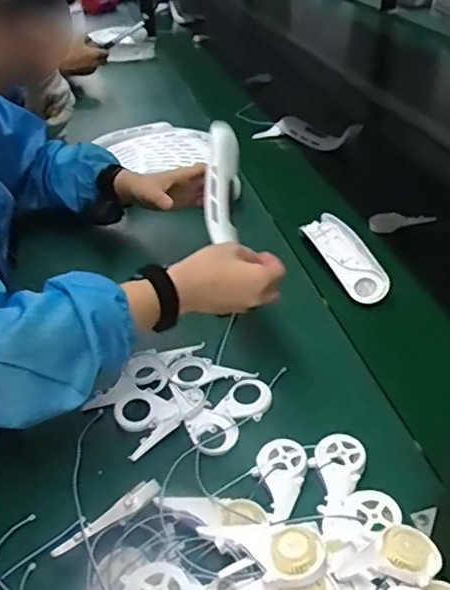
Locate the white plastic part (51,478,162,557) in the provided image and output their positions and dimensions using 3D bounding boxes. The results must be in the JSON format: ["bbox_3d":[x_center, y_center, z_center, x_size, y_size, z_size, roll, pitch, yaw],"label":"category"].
[{"bbox_3d":[-0.093,0.178,0.469,0.093,0.014,0.015,-32,40,-12],"label":"white plastic part"}]

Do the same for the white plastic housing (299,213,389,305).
[{"bbox_3d":[0.168,-0.054,0.802,0.060,0.027,0.169,-15,50,-15],"label":"white plastic housing"}]

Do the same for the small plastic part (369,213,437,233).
[{"bbox_3d":[0.268,-0.111,0.897,0.096,0.019,0.032,-2,34,5],"label":"small plastic part"}]

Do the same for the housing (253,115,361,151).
[{"bbox_3d":[0.170,-0.327,1.194,0.222,0.054,0.073,13,38,25],"label":"housing"}]

